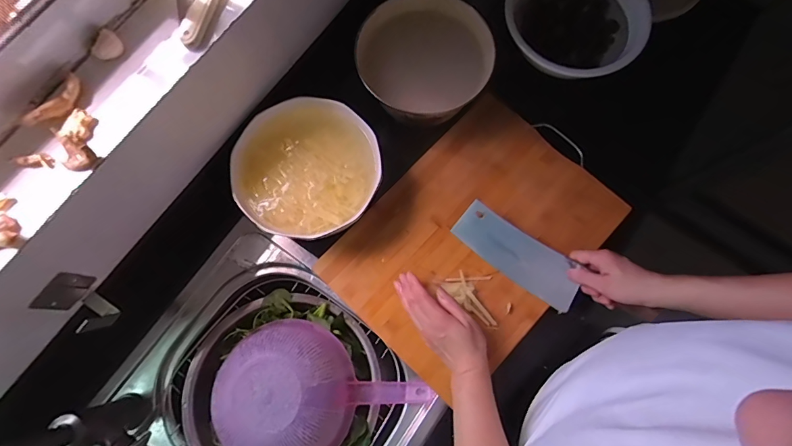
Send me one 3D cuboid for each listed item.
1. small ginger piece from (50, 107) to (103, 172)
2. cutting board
[{"bbox_3d":[-0.331,-0.086,0.437,0.035,0.022,0.062,-10,76,-2],"label":"small ginger piece"},{"bbox_3d":[0.115,0.023,0.630,0.392,0.033,0.285,-44,80,-10],"label":"cutting board"}]

